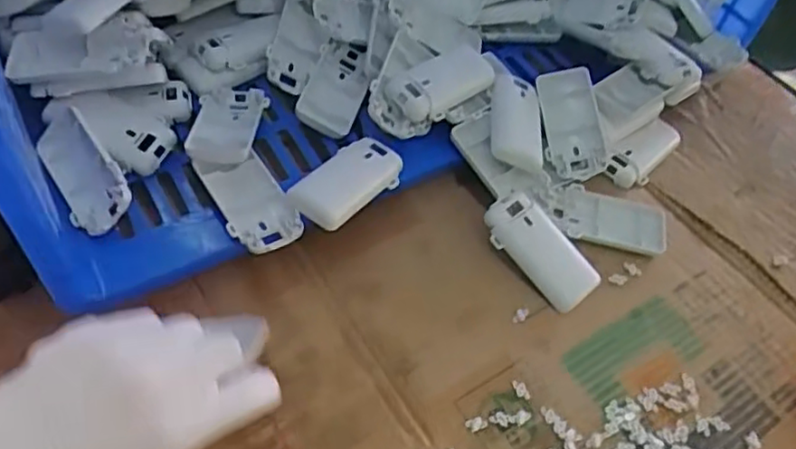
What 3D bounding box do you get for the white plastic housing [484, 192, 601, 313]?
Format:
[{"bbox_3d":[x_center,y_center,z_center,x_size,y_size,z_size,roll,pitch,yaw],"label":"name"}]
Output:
[{"bbox_3d":[0.107,0.019,0.492,0.044,0.010,0.095,-41,85,-13],"label":"white plastic housing"}]

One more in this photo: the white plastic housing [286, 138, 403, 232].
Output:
[{"bbox_3d":[-0.036,-0.034,0.484,0.048,0.009,0.089,36,58,17],"label":"white plastic housing"}]

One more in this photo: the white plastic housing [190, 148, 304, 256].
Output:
[{"bbox_3d":[-0.106,-0.018,0.467,0.047,0.016,0.086,-26,59,-23],"label":"white plastic housing"}]

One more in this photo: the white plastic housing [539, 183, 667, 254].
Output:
[{"bbox_3d":[0.166,-0.004,0.529,0.100,0.022,0.047,13,52,5],"label":"white plastic housing"}]

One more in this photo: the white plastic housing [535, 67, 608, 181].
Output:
[{"bbox_3d":[0.148,-0.085,0.554,0.047,0.021,0.093,-7,81,-11],"label":"white plastic housing"}]

